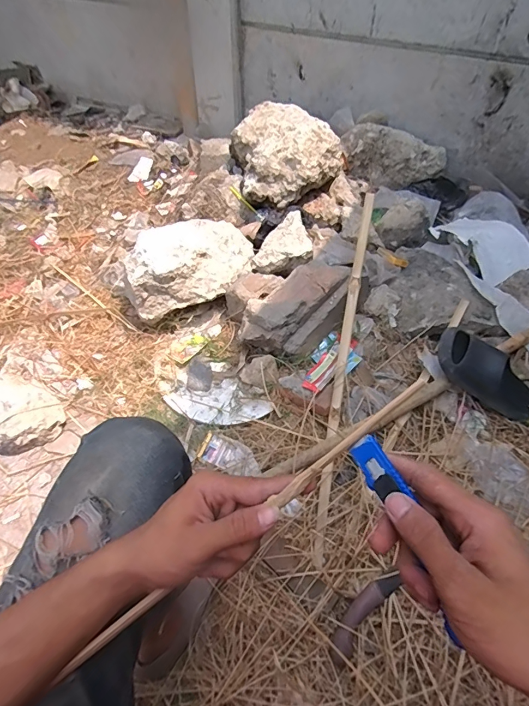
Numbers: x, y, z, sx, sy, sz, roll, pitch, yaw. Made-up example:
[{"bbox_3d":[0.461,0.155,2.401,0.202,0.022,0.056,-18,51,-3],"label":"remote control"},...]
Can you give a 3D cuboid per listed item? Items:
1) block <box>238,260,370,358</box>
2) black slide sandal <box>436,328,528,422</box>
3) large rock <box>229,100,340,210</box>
[{"bbox_3d":[0.105,-0.123,1.058,0.164,0.126,0.340,37,60,25],"label":"block"},{"bbox_3d":[0.526,0.045,0.948,0.279,0.100,0.133,34,52,-15],"label":"black slide sandal"},{"bbox_3d":[0.066,-0.663,1.343,0.318,0.192,0.380,-10,53,-8],"label":"large rock"}]

